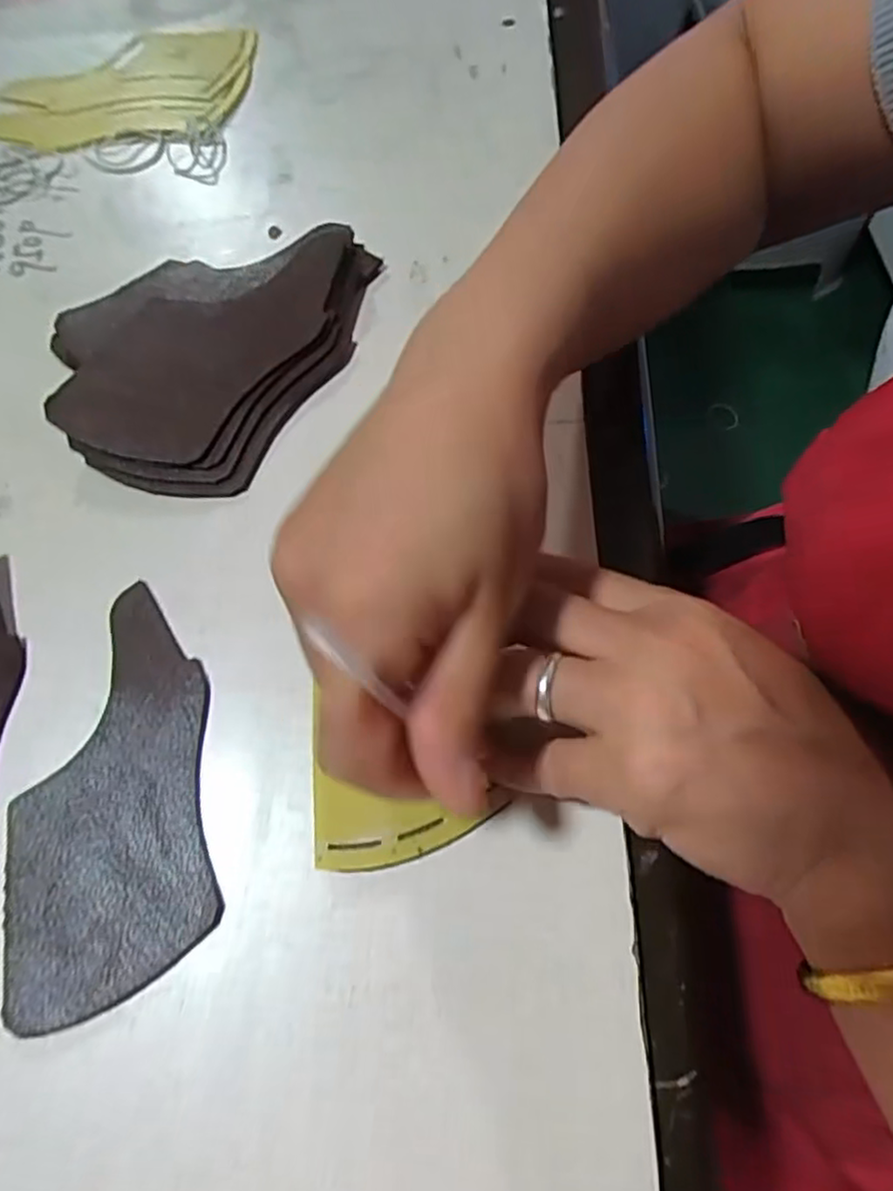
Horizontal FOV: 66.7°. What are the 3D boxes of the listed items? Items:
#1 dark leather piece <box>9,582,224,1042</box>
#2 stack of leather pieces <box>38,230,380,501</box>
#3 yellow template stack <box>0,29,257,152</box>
[{"bbox_3d":[-0.122,0.069,0.248,0.070,0.005,0.142,-11,67,-3],"label":"dark leather piece"},{"bbox_3d":[-0.114,-0.126,0.317,0.126,0.021,0.160,28,71,13],"label":"stack of leather pieces"},{"bbox_3d":[-0.192,-0.302,0.400,0.151,0.006,0.100,-2,67,1],"label":"yellow template stack"}]

